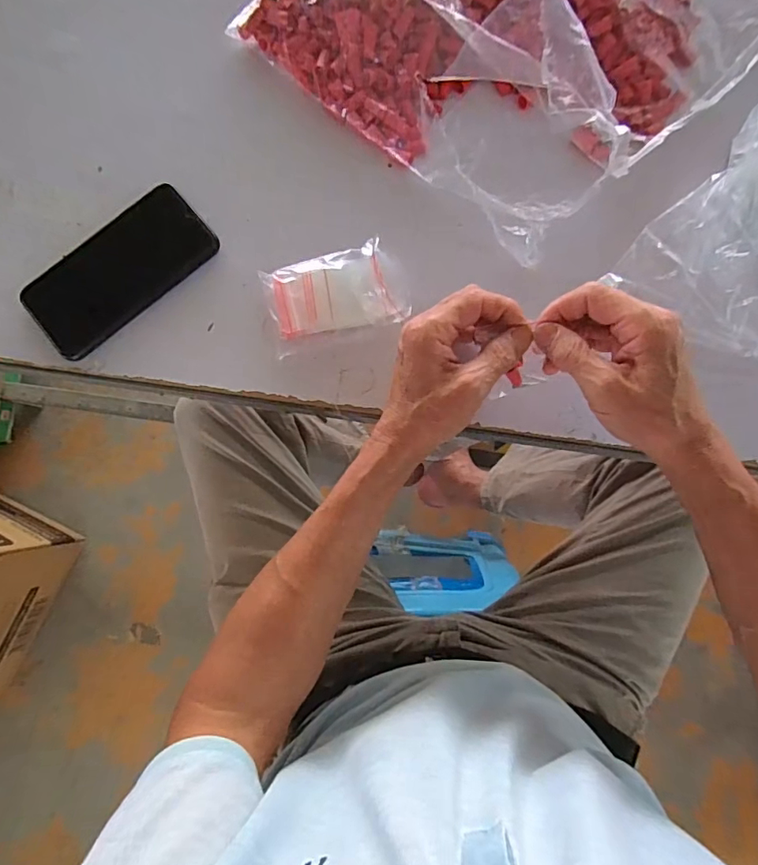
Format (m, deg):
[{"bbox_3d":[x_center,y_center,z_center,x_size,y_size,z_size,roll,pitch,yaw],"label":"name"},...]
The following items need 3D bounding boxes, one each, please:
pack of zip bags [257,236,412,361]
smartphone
[{"bbox_3d":[-0.035,-0.112,0.401,0.109,0.019,0.067,-15,84,0],"label":"pack of zip bags"},{"bbox_3d":[-0.215,-0.135,0.411,0.157,0.016,0.075,-41,84,-2],"label":"smartphone"}]

